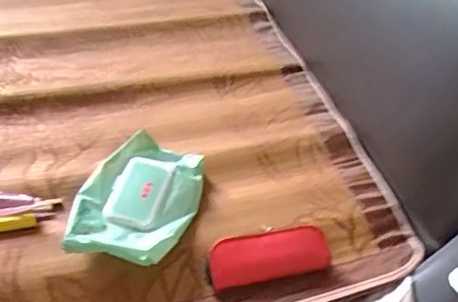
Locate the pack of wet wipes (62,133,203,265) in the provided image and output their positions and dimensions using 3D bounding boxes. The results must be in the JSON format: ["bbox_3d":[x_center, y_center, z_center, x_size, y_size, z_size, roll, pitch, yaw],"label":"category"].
[{"bbox_3d":[-0.109,0.060,0.701,0.138,0.043,0.190,14,43,6],"label":"pack of wet wipes"}]

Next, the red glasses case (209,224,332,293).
[{"bbox_3d":[0.046,0.119,0.655,0.137,0.038,0.046,-5,44,-14],"label":"red glasses case"}]

